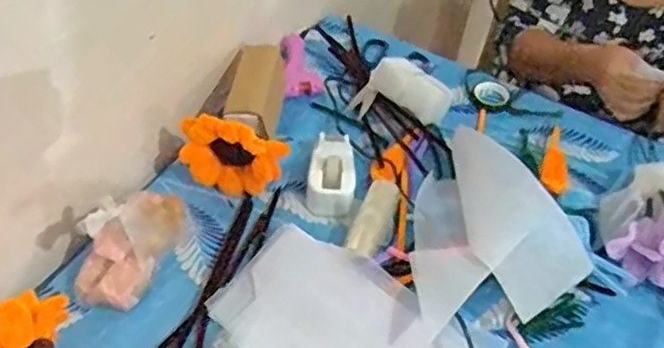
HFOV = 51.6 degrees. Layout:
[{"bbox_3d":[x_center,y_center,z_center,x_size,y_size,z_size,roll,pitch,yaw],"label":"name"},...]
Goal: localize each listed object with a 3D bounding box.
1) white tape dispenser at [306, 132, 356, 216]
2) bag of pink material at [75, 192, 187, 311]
[{"bbox_3d":[0.001,0.000,0.812,0.059,0.036,0.103,6,47,-1],"label":"white tape dispenser"},{"bbox_3d":[-0.202,0.055,0.691,0.069,0.108,0.141,16,48,9],"label":"bag of pink material"}]

